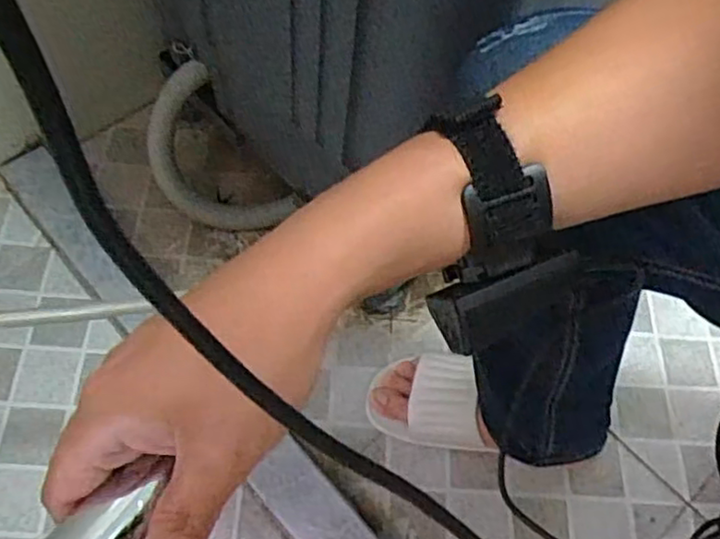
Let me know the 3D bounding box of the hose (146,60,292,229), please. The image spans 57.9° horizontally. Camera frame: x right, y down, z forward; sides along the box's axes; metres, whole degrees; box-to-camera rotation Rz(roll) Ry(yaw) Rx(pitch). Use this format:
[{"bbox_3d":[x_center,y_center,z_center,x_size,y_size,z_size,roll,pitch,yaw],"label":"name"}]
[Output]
[{"bbox_3d":[-0.194,-0.134,0.851,0.136,0.230,0.032,-37,27,0],"label":"hose"}]

